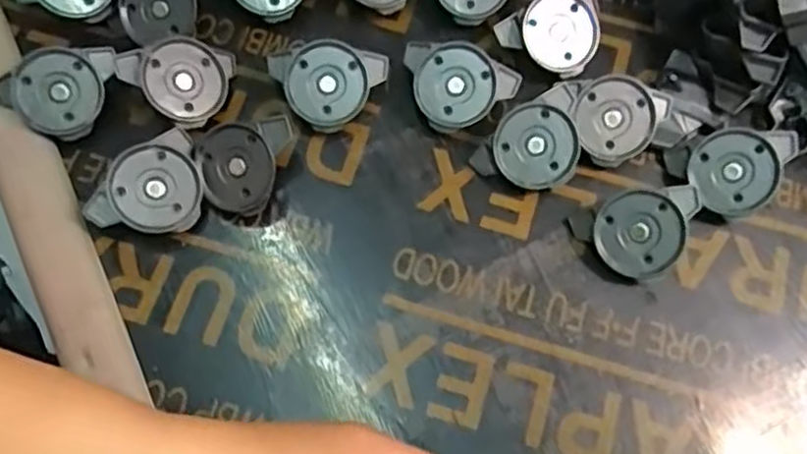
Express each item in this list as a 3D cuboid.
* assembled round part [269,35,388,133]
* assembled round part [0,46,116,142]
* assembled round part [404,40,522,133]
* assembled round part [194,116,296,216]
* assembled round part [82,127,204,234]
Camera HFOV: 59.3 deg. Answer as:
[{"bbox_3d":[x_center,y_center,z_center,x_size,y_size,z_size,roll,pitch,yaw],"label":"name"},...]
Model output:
[{"bbox_3d":[-0.039,-0.080,0.372,0.051,0.015,0.048,-41,99,0],"label":"assembled round part"},{"bbox_3d":[-0.174,-0.073,0.363,0.047,0.013,0.054,41,84,-13],"label":"assembled round part"},{"bbox_3d":[0.032,-0.075,0.375,0.055,0.016,0.046,-6,94,2],"label":"assembled round part"},{"bbox_3d":[-0.076,-0.030,0.350,0.049,0.007,0.043,-18,92,9],"label":"assembled round part"},{"bbox_3d":[-0.122,-0.022,0.348,0.046,0.018,0.055,24,78,-19],"label":"assembled round part"}]

